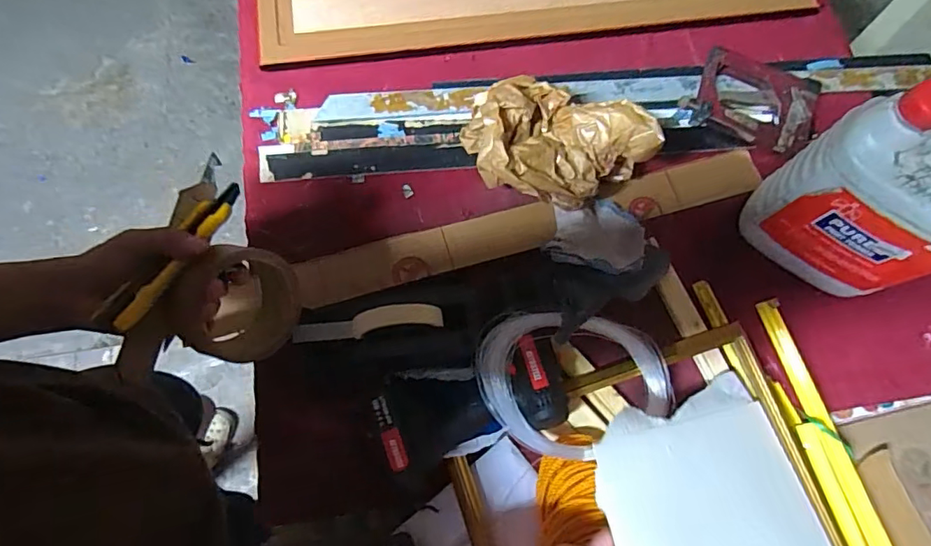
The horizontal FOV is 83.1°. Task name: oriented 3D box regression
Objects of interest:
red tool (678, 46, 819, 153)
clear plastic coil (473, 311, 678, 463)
[{"bbox_3d":[0.405,-0.246,0.740,0.170,0.024,0.130,22,74,4],"label":"red tool"},{"bbox_3d":[0.116,0.119,0.557,0.211,0.025,0.150,8,71,1],"label":"clear plastic coil"}]

